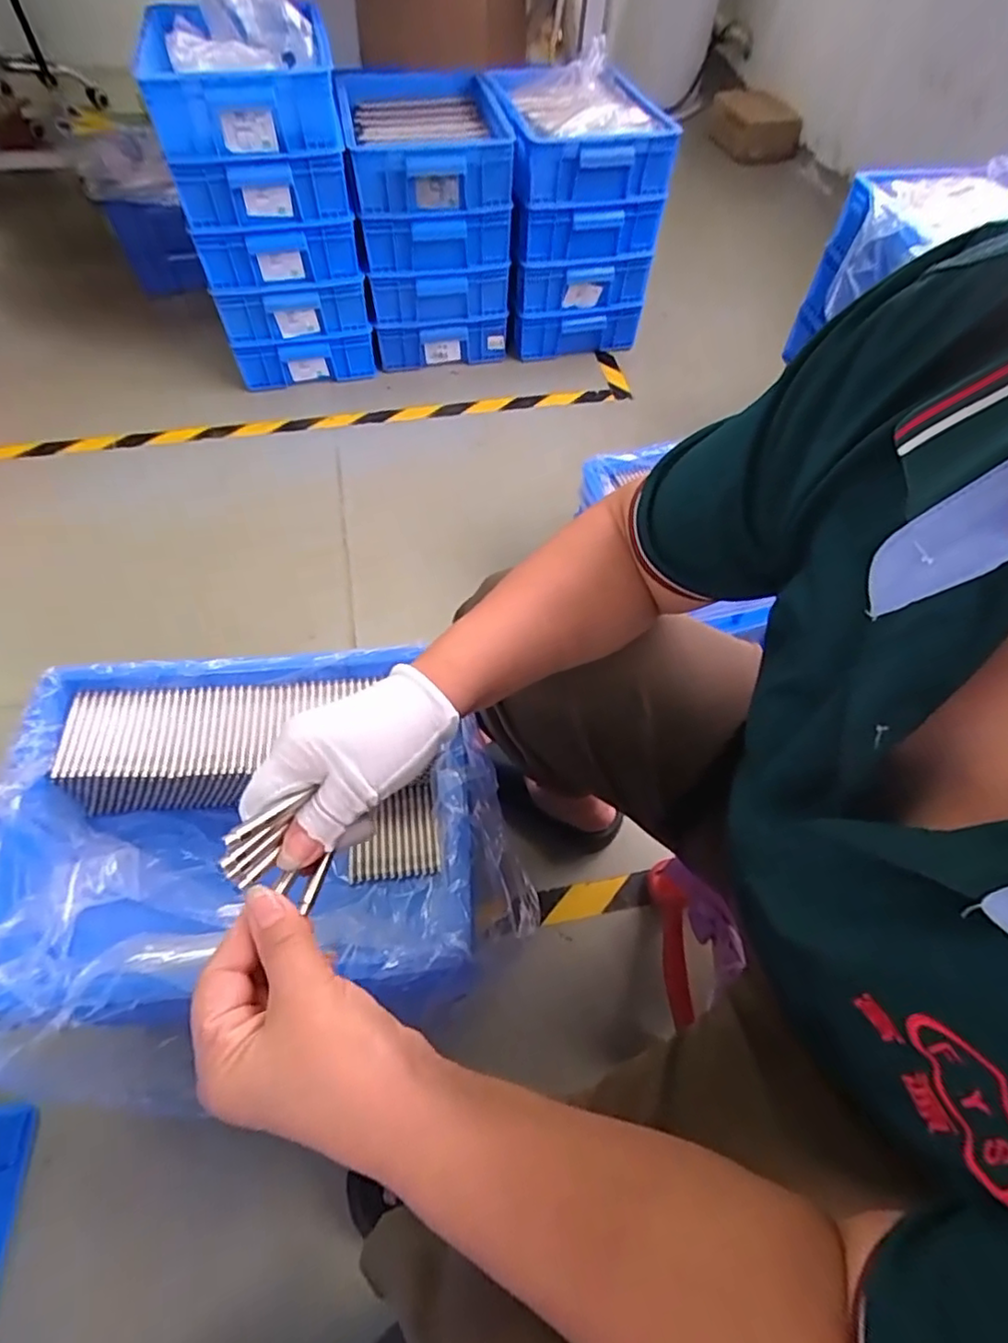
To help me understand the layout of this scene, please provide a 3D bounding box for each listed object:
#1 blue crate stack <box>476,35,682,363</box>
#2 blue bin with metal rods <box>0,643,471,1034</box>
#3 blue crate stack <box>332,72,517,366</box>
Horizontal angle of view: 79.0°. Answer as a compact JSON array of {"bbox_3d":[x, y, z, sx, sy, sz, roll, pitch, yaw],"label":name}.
[{"bbox_3d":[0.131,-1.025,1.375,0.303,0.416,0.393,-10,58,-8],"label":"blue crate stack"},{"bbox_3d":[-0.263,0.144,0.577,0.368,0.134,0.316,-5,57,-5],"label":"blue bin with metal rods"},{"bbox_3d":[-0.164,-0.965,1.357,0.298,0.421,0.381,-8,58,-7],"label":"blue crate stack"}]

